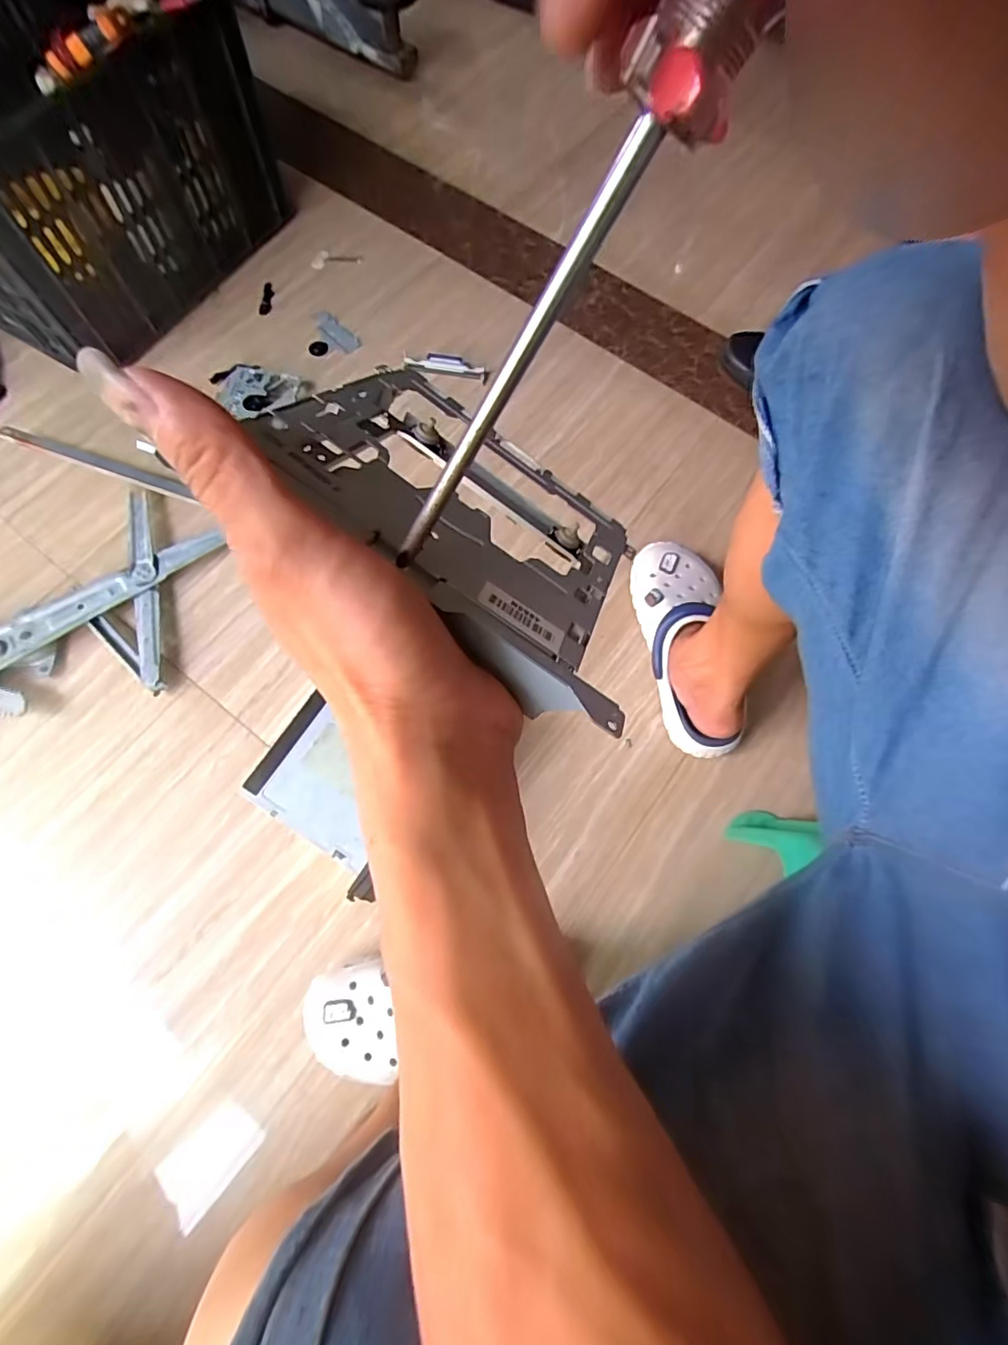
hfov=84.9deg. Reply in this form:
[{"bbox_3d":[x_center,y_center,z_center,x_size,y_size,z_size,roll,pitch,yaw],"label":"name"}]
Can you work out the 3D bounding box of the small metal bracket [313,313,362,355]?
[{"bbox_3d":[-0.281,-0.560,0.909,0.101,0.009,0.047,43,76,12],"label":"small metal bracket"}]

